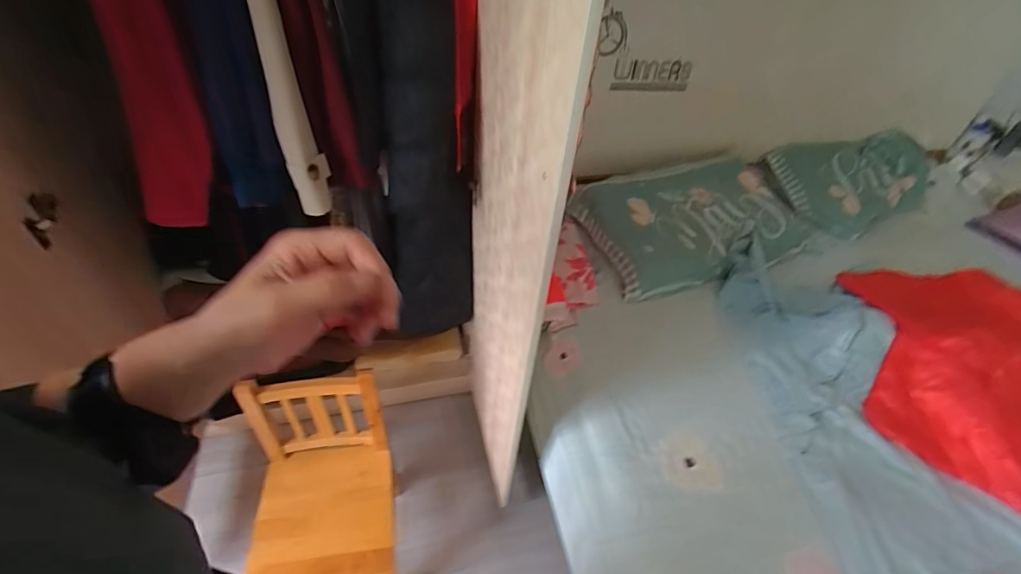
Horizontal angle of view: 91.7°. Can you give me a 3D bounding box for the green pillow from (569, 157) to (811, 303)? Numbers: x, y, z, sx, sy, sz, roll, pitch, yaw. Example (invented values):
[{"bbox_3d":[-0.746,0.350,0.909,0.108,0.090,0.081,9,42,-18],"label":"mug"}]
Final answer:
[{"bbox_3d":[0.513,-0.188,1.361,0.654,0.108,0.326,-8,49,-13],"label":"green pillow"}]

